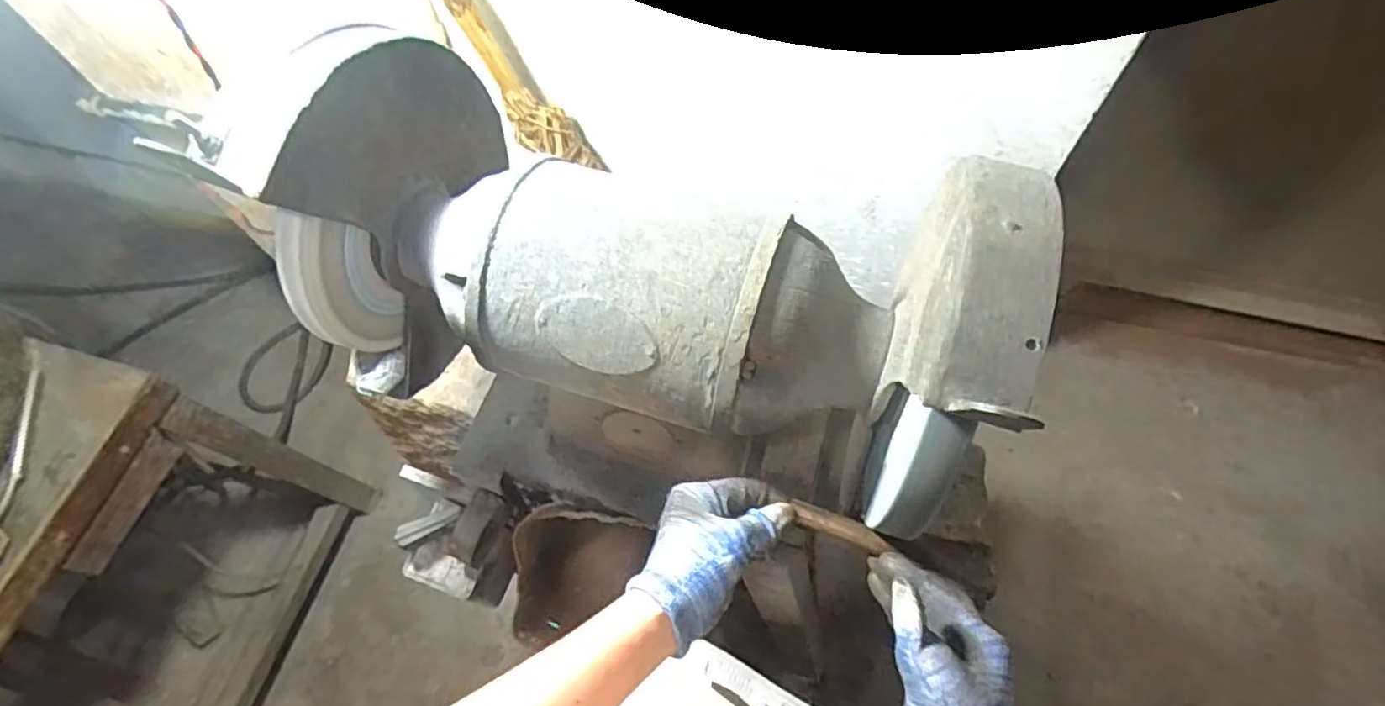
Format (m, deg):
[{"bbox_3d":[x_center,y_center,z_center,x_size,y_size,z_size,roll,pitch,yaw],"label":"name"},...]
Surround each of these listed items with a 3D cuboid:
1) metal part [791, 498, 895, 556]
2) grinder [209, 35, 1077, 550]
[{"bbox_3d":[0.099,0.117,0.444,0.064,0.008,0.016,21,66,11],"label":"metal part"},{"bbox_3d":[-0.037,-0.053,0.456,0.458,0.228,0.211,18,66,11],"label":"grinder"}]

